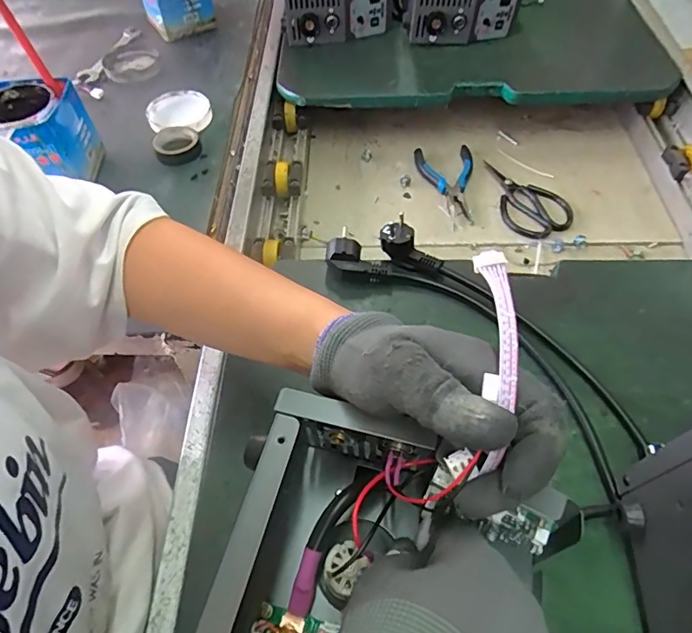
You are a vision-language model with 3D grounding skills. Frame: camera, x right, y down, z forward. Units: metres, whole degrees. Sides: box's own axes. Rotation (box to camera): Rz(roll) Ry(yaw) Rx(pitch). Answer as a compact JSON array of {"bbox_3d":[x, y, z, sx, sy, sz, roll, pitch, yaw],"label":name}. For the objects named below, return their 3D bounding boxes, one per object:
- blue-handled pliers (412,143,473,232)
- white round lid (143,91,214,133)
[{"bbox_3d":[0.155,-0.192,0.715,0.084,0.015,0.158,-8,56,-3],"label":"blue-handled pliers"},{"bbox_3d":[-0.242,-0.290,0.706,0.097,0.018,0.097,-1,56,2],"label":"white round lid"}]

